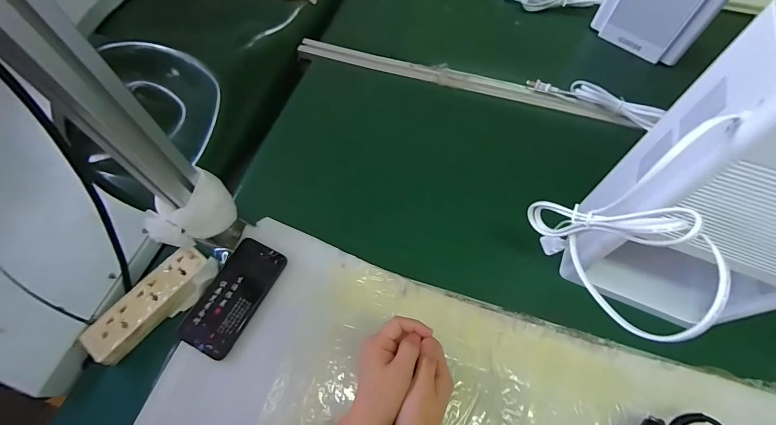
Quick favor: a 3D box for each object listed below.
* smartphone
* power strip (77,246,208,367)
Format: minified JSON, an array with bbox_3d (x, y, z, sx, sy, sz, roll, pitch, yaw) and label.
[{"bbox_3d":[-0.213,0.114,0.494,0.077,0.016,0.155,25,64,12],"label":"smartphone"},{"bbox_3d":[-0.322,0.119,0.483,0.057,0.028,0.167,36,67,17],"label":"power strip"}]

